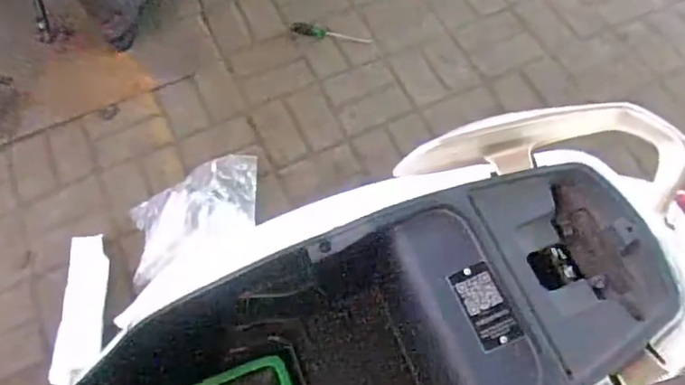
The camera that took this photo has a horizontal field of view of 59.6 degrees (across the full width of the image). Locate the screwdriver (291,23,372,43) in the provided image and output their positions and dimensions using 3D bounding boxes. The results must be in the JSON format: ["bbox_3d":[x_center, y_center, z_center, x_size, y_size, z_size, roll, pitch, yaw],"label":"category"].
[{"bbox_3d":[-0.035,-0.467,1.780,0.252,0.025,0.033,16,64,12],"label":"screwdriver"}]

